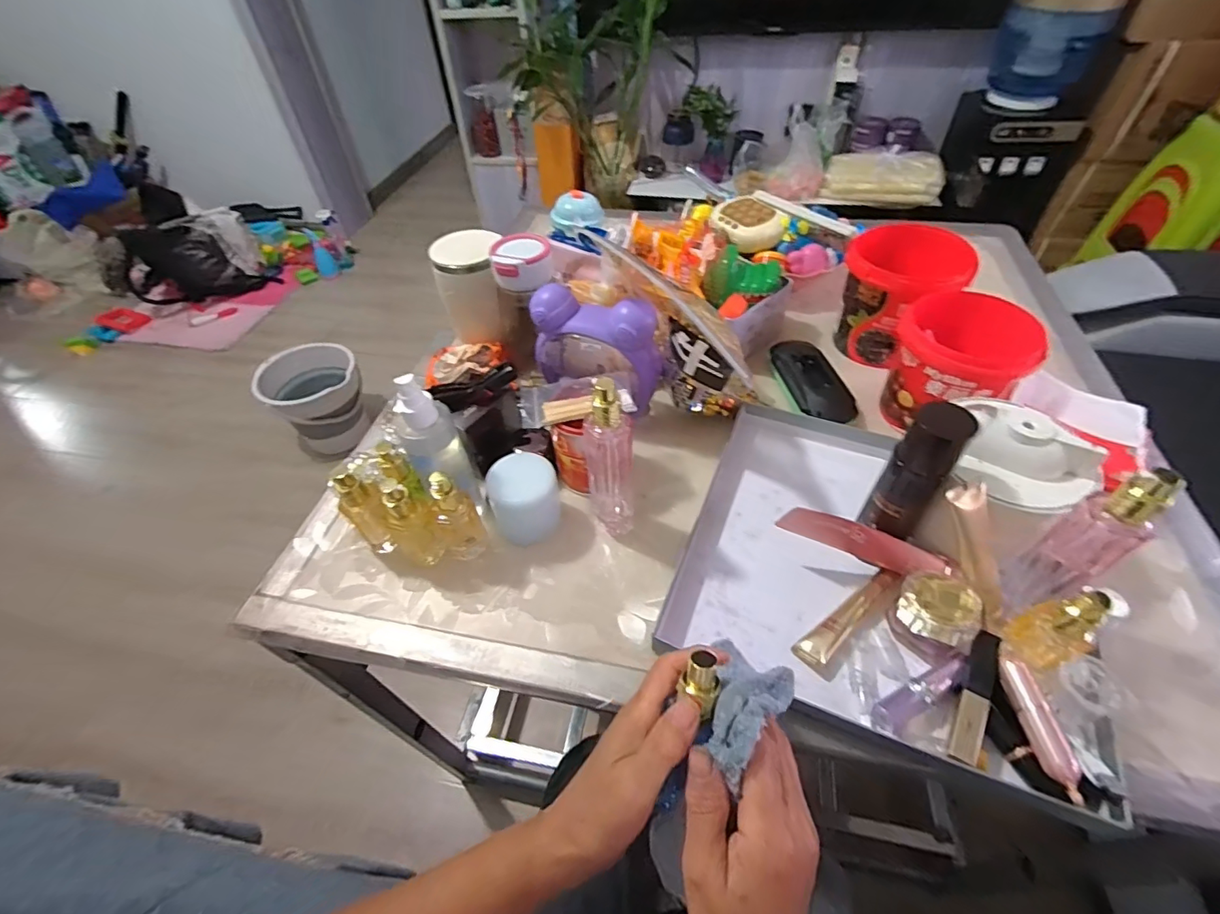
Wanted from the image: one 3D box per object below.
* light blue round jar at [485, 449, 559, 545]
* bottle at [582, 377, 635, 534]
[{"bbox_3d":[-0.079,0.041,0.492,0.062,0.072,0.057,-2,49,2],"label":"light blue round jar"},{"bbox_3d":[0.000,0.001,0.454,0.040,0.178,0.041,-3,49,1],"label":"bottle"}]

